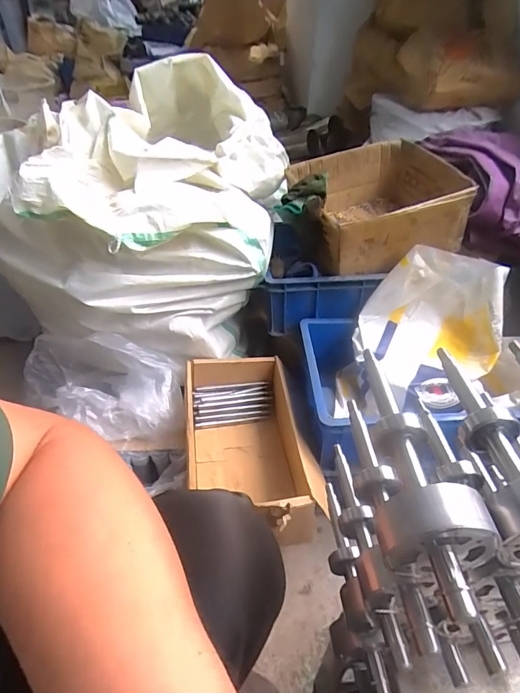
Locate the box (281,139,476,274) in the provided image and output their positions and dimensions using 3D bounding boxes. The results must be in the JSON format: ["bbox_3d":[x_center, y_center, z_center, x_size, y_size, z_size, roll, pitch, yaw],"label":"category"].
[{"bbox_3d":[0.245,-0.305,0.924,0.311,0.156,0.289,-12,42,-15],"label":"box"}]

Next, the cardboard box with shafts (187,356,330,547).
[{"bbox_3d":[-0.030,0.177,0.800,0.196,0.125,0.379,-6,40,-8],"label":"cardboard box with shafts"}]

